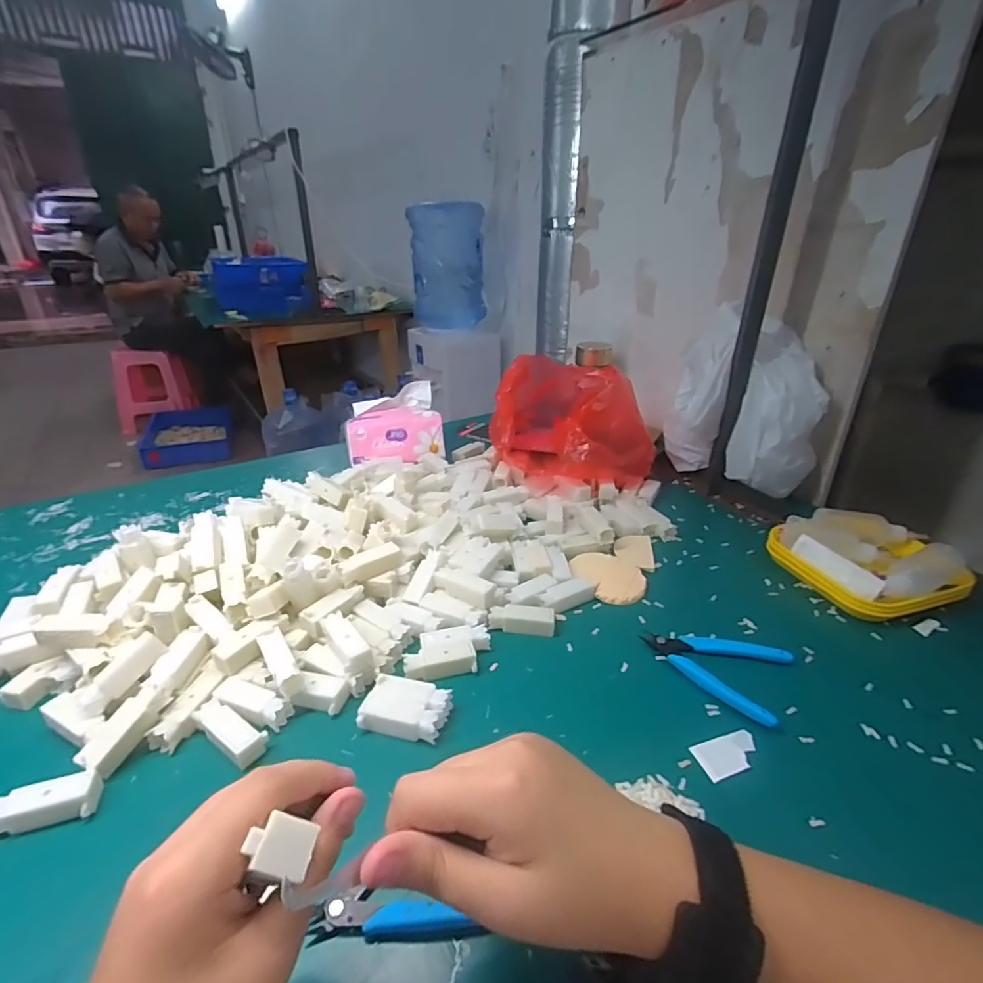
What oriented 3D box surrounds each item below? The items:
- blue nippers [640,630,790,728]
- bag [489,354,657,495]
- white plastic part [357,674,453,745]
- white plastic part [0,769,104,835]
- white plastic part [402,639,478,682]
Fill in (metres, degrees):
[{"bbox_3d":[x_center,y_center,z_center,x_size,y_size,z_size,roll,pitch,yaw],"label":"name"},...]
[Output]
[{"bbox_3d":[0.186,0.145,0.442,0.111,0.016,0.084,17,31,29],"label":"blue nippers"},{"bbox_3d":[0.095,-0.098,0.760,0.175,0.151,0.226,-11,29,-21],"label":"bag"},{"bbox_3d":[-0.066,0.168,0.403,0.062,0.019,0.041,7,28,12],"label":"white plastic part"},{"bbox_3d":[-0.290,0.204,0.337,0.062,0.021,0.025,-8,28,-16],"label":"white plastic part"},{"bbox_3d":[-0.043,0.146,0.445,0.060,0.019,0.024,-7,28,-16],"label":"white plastic part"}]

